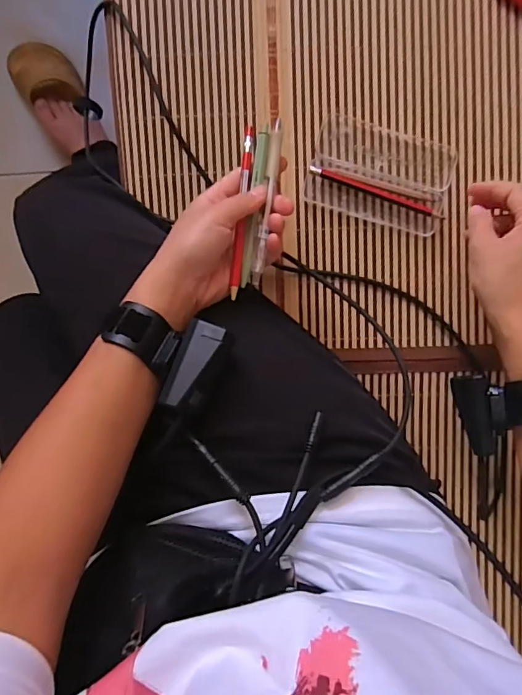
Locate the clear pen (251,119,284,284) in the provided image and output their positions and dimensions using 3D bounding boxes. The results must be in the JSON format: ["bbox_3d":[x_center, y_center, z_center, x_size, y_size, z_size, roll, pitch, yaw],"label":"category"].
[{"bbox_3d":[0.005,-0.124,0.415,0.010,0.012,0.140,8,89,0],"label":"clear pen"}]

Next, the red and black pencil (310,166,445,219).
[{"bbox_3d":[0.113,-0.152,0.471,0.134,0.009,0.010,19,94,-1],"label":"red and black pencil"}]

